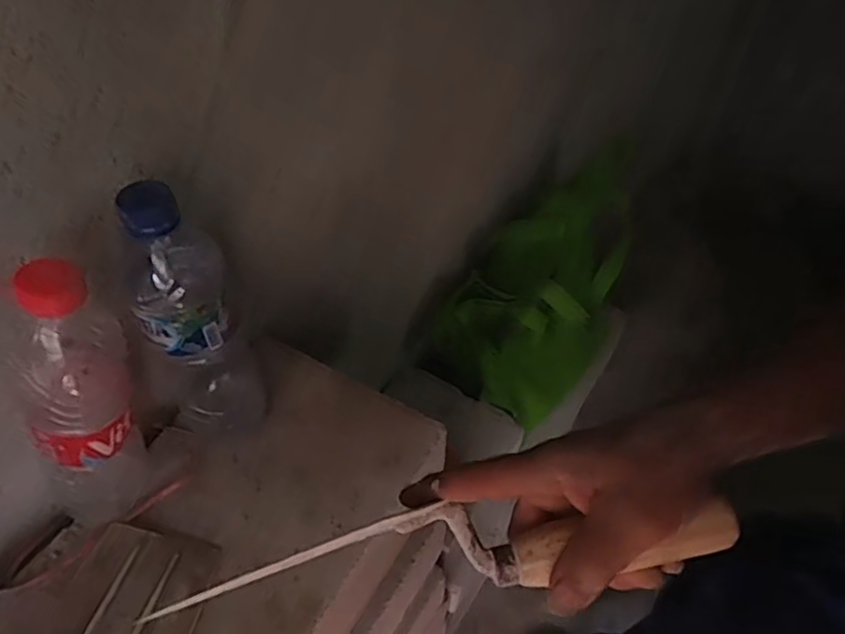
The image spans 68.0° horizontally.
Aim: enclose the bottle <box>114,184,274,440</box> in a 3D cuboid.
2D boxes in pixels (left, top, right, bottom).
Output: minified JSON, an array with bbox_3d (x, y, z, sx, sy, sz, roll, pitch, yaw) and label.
[{"bbox_3d":[-0.157,0.004,0.437,0.068,0.217,0.068,-18,53,-17],"label":"bottle"}]

